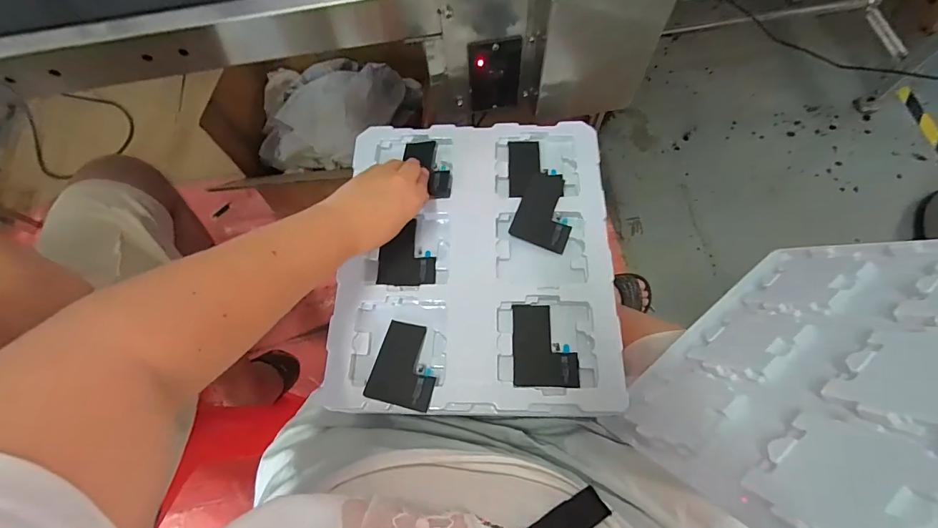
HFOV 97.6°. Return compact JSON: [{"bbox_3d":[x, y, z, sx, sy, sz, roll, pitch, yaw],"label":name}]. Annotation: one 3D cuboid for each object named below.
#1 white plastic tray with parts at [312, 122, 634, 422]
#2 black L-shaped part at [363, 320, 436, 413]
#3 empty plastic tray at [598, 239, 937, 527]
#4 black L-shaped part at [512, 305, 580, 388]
[{"bbox_3d":[0.007,-0.013,0.426,0.276,0.019,0.311,0,70,3],"label":"white plastic tray with parts"},{"bbox_3d":[-0.058,0.094,0.388,0.060,0.005,0.076,11,58,8],"label":"black L-shaped part"},{"bbox_3d":[0.303,0.079,0.351,0.320,0.275,0.012,-39,98,-12],"label":"empty plastic tray"},{"bbox_3d":[0.072,0.078,0.394,0.059,0.005,0.077,0,69,3],"label":"black L-shaped part"}]

